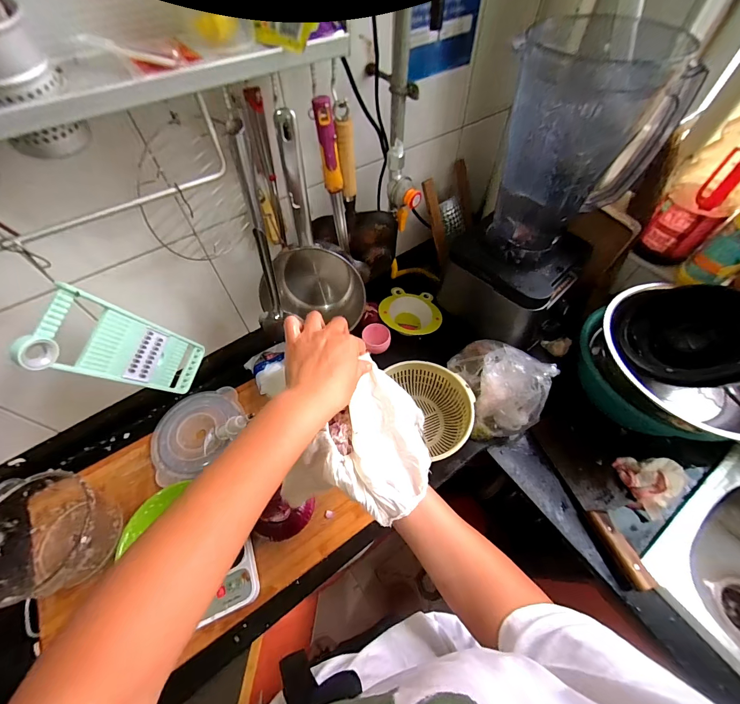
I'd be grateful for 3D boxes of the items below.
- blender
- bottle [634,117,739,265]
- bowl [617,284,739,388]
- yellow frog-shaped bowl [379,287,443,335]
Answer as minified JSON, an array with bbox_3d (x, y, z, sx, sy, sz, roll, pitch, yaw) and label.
[{"bbox_3d":[0.319,-0.246,0.594,0.236,0.456,0.229,-40,66,-22],"label":"blender"},{"bbox_3d":[0.607,-0.290,0.589,0.111,0.268,0.098,39,66,21],"label":"bottle"},{"bbox_3d":[0.537,-0.033,0.553,0.085,0.158,0.189,-14,60,-27],"label":"bowl"},{"bbox_3d":[0.096,-0.096,0.816,0.143,0.058,0.128,-2,58,-1],"label":"yellow frog-shaped bowl"}]

